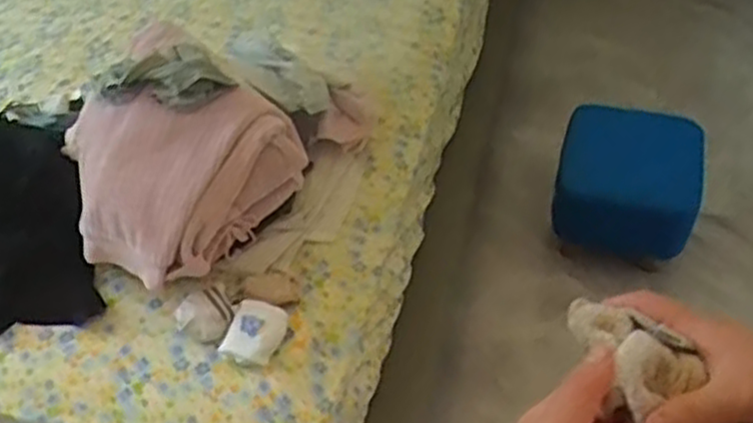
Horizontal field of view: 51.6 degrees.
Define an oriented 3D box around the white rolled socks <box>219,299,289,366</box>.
[{"bbox_3d":[-0.162,0.162,1.042,0.072,0.042,0.083,13,53,14],"label":"white rolled socks"}]

